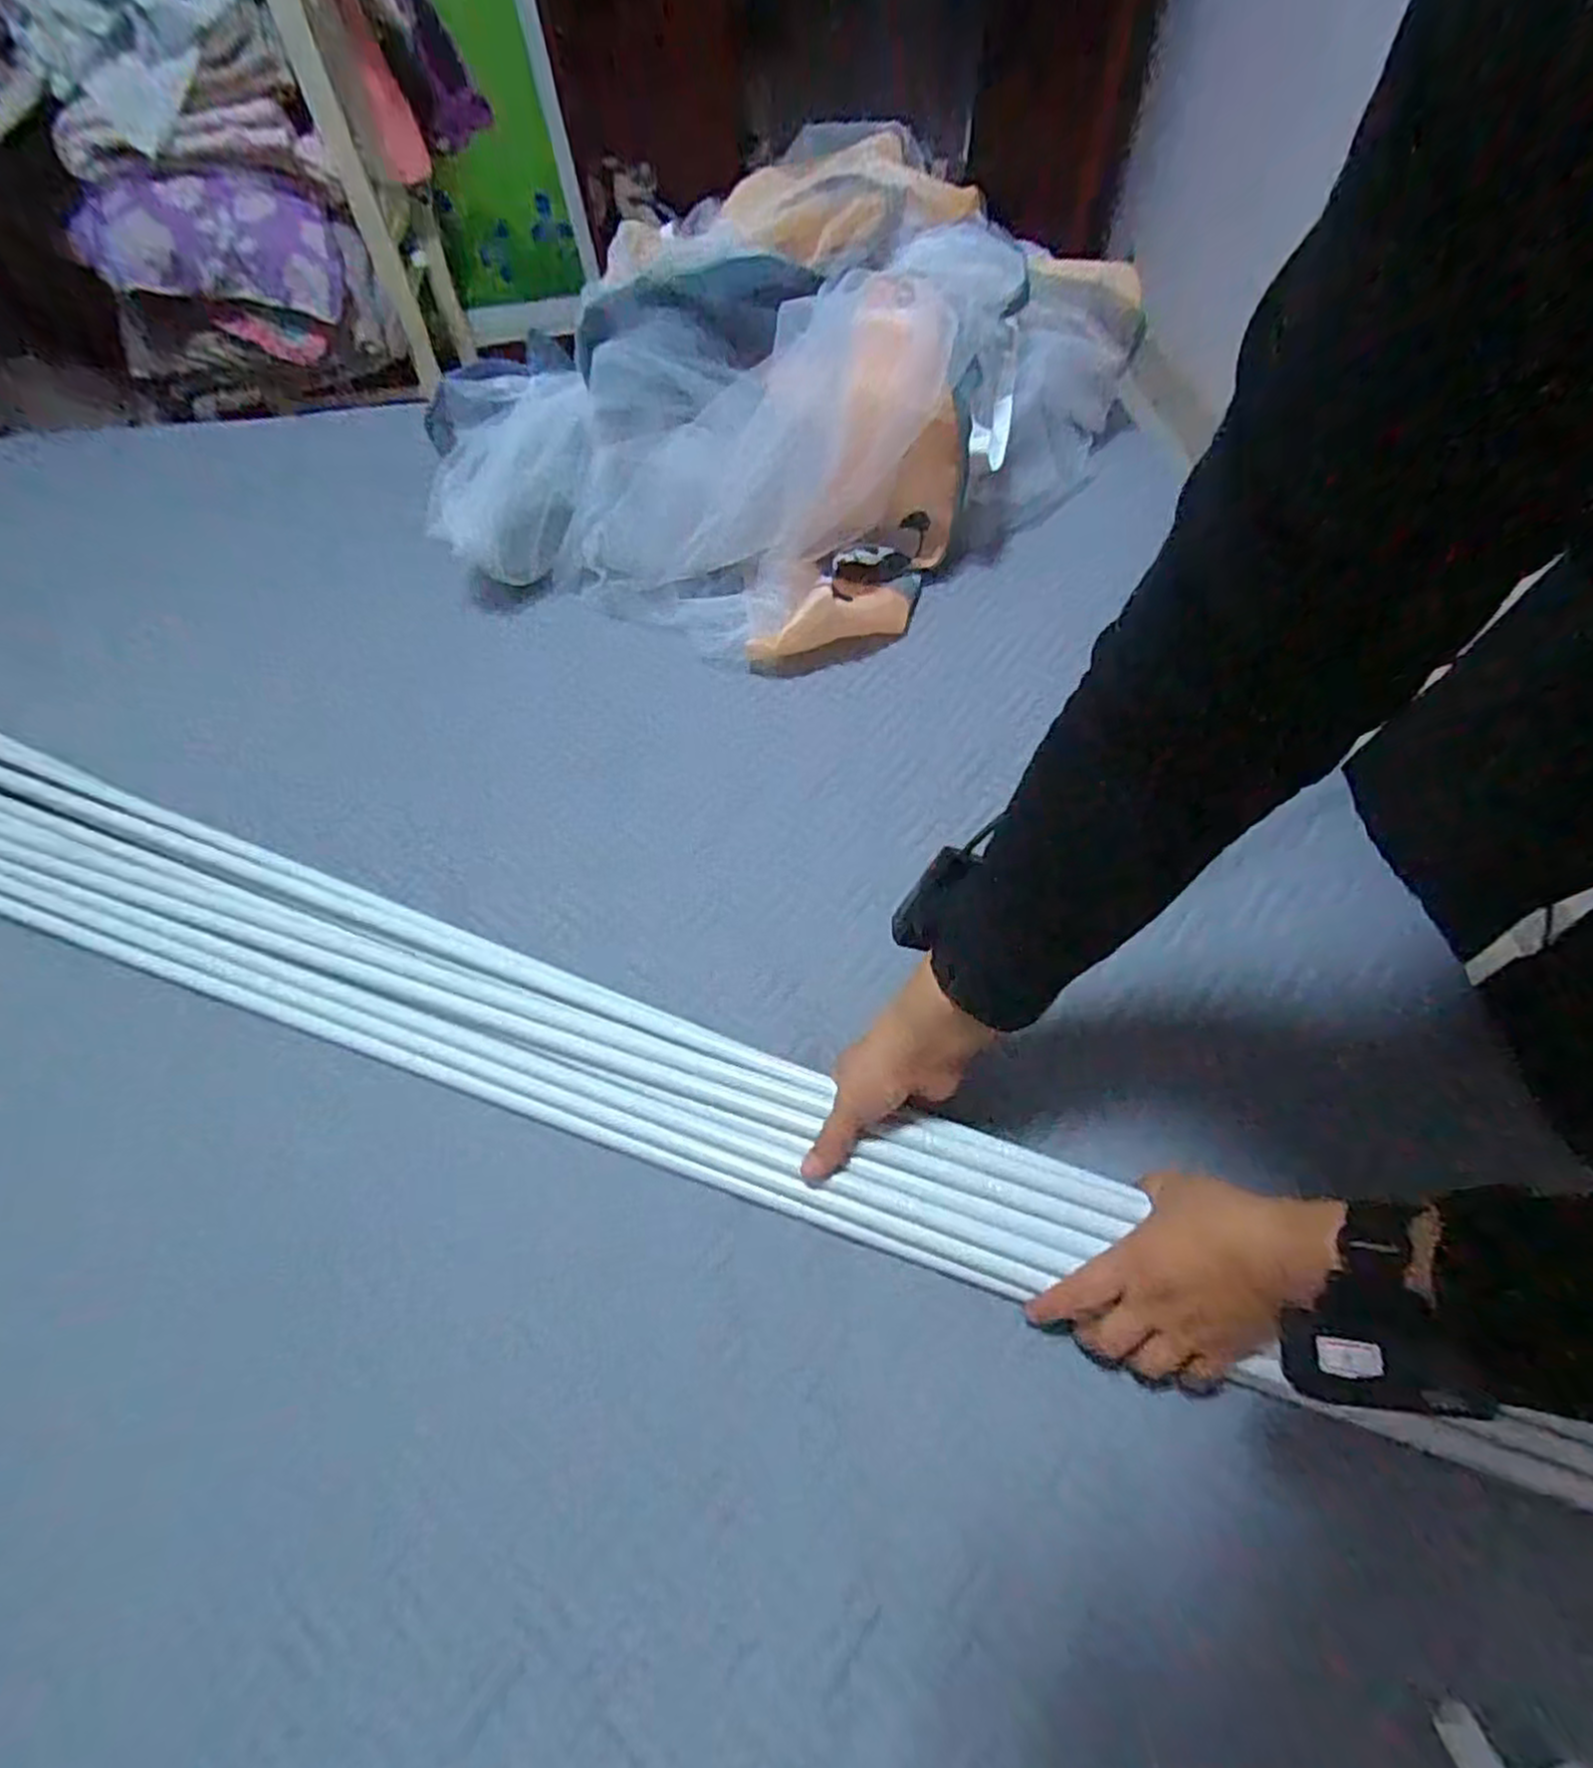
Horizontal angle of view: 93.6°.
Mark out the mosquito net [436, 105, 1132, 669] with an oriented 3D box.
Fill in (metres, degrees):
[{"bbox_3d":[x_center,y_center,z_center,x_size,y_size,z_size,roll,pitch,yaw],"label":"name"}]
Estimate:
[{"bbox_3d":[-0.008,-0.526,0.811,0.709,0.261,0.505,-41,67,-19],"label":"mosquito net"}]

